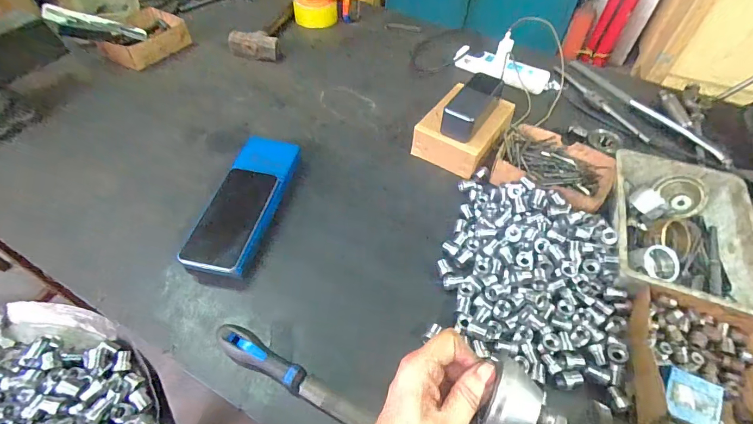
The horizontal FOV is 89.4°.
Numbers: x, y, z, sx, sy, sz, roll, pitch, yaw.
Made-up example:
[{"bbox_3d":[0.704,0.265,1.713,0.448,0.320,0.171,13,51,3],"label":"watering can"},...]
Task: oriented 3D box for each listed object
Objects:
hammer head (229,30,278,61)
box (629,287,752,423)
[{"bbox_3d":[-0.284,-0.387,0.887,0.117,0.043,0.055,19,51,13],"label":"hammer head"},{"bbox_3d":[0.369,0.181,0.423,0.149,0.049,0.180,16,50,10],"label":"box"}]

